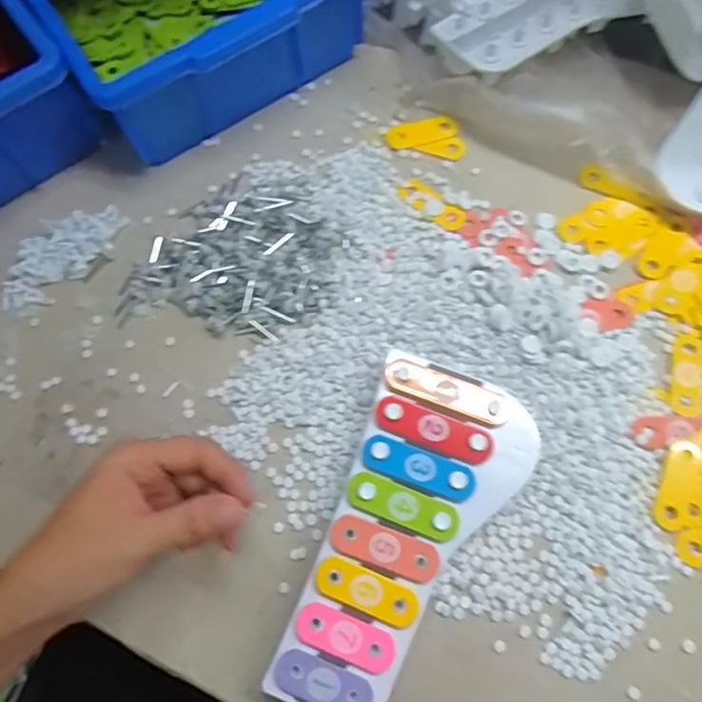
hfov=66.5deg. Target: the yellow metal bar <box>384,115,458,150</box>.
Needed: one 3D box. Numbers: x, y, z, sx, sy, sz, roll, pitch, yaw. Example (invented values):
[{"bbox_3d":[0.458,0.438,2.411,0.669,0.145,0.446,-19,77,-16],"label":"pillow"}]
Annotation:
[{"bbox_3d":[0.061,-0.193,0.471,0.061,0.005,0.026,-15,73,-3],"label":"yellow metal bar"}]

